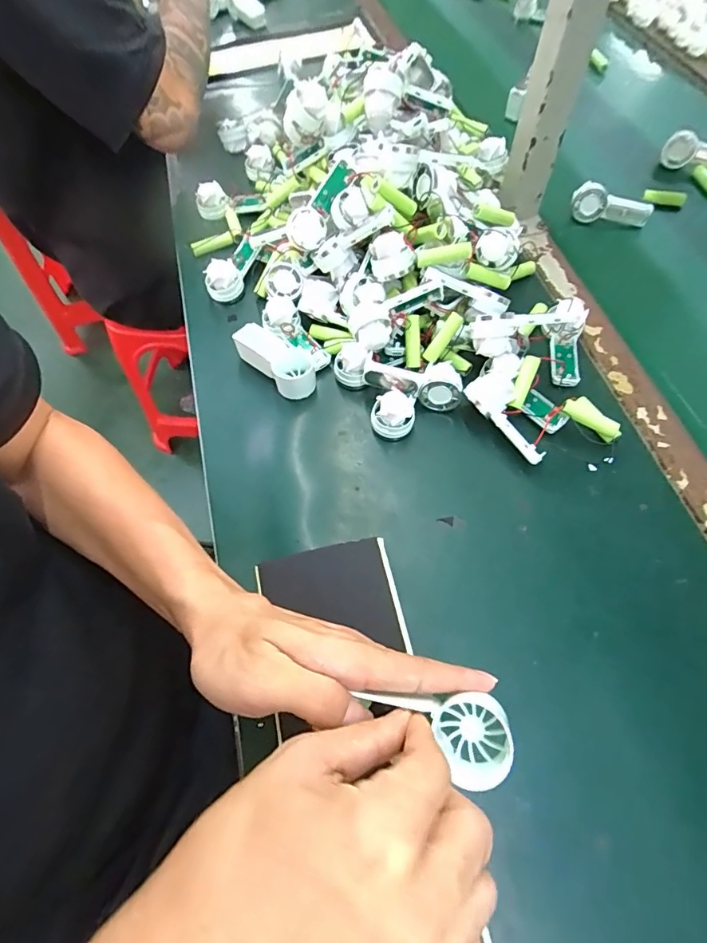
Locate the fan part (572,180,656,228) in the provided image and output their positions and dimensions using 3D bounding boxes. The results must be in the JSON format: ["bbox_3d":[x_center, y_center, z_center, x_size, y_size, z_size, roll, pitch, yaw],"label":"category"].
[{"bbox_3d":[0.317,-0.325,0.564,0.092,0.038,0.026,6,64,4],"label":"fan part"}]

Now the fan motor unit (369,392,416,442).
[{"bbox_3d":[0.035,-0.050,0.432,0.039,0.039,0.033,5,63,4],"label":"fan motor unit"}]

